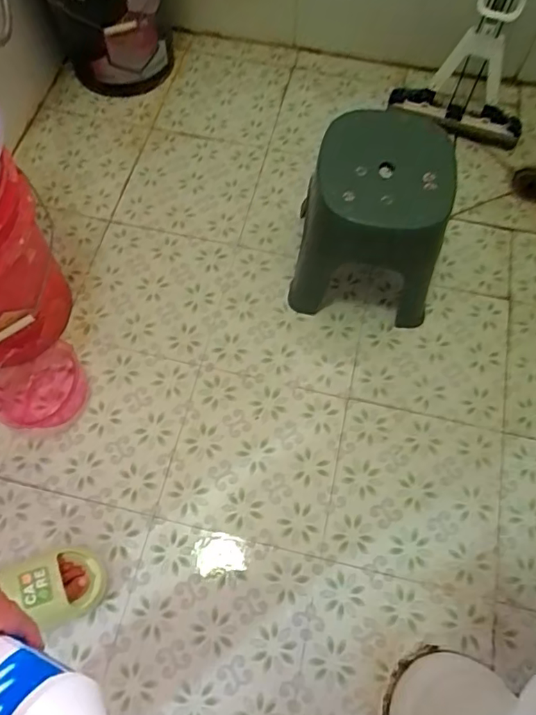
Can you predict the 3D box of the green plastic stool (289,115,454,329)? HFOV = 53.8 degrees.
[{"bbox_3d":[0.212,-0.263,1.041,0.266,0.310,0.288,12,66,5],"label":"green plastic stool"}]

